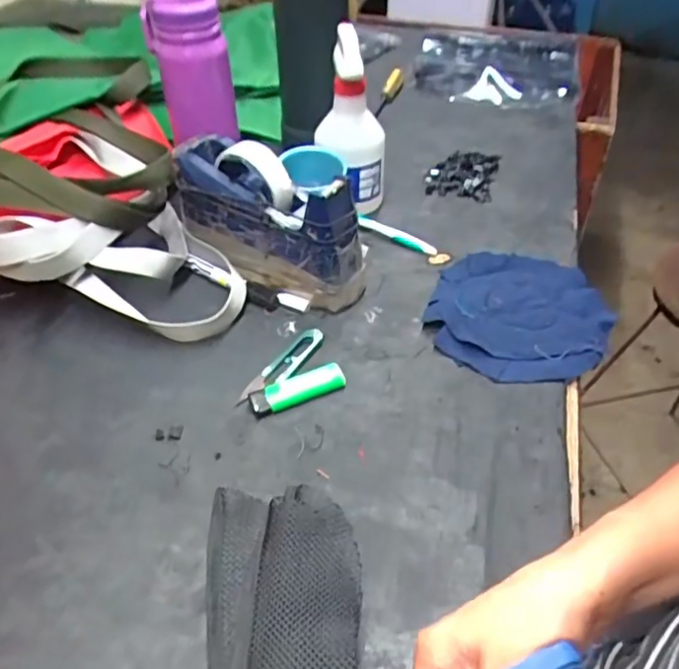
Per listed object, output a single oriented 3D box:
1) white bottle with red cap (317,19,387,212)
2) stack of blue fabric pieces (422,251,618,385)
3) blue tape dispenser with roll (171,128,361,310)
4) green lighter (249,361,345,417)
[{"bbox_3d":[0.016,-0.232,0.666,0.056,0.189,0.088,-16,46,-17],"label":"white bottle with red cap"},{"bbox_3d":[0.172,-0.023,0.572,0.160,0.014,0.183,19,46,19],"label":"stack of blue fabric pieces"},{"bbox_3d":[-0.071,-0.109,0.593,0.205,0.112,0.065,24,48,24],"label":"blue tape dispenser with roll"},{"bbox_3d":[-0.034,0.046,0.501,0.079,0.013,0.029,-16,46,-16],"label":"green lighter"}]

